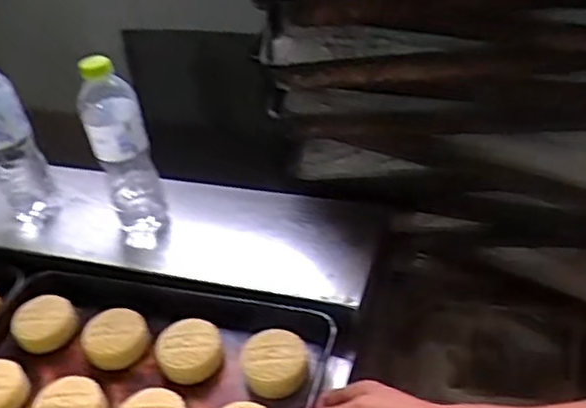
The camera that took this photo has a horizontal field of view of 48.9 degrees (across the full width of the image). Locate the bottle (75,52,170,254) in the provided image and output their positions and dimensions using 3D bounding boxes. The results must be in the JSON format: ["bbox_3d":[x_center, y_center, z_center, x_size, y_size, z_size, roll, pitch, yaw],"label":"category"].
[{"bbox_3d":[-0.194,-0.057,0.740,0.062,0.235,0.056,-22,38,-12],"label":"bottle"}]

